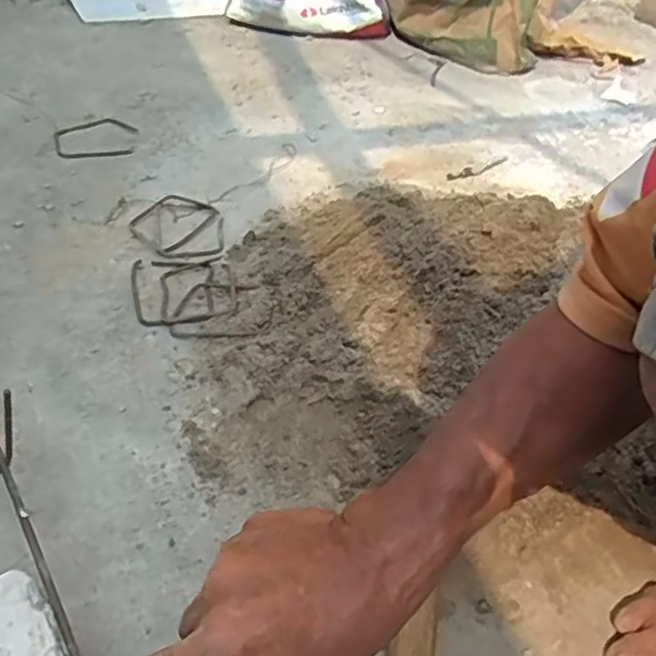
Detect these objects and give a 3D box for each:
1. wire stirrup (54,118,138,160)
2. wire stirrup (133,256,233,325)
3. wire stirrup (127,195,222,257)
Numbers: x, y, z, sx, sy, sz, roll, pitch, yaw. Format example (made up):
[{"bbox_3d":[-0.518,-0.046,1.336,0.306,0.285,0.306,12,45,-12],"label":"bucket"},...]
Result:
[{"bbox_3d":[-0.325,-0.269,0.920,0.110,0.005,0.112,-13,45,-20],"label":"wire stirrup"},{"bbox_3d":[-0.150,-0.041,0.680,0.100,0.009,0.107,-5,42,-12],"label":"wire stirrup"},{"bbox_3d":[-0.176,-0.118,0.764,0.107,0.006,0.116,-1,42,-8],"label":"wire stirrup"}]

